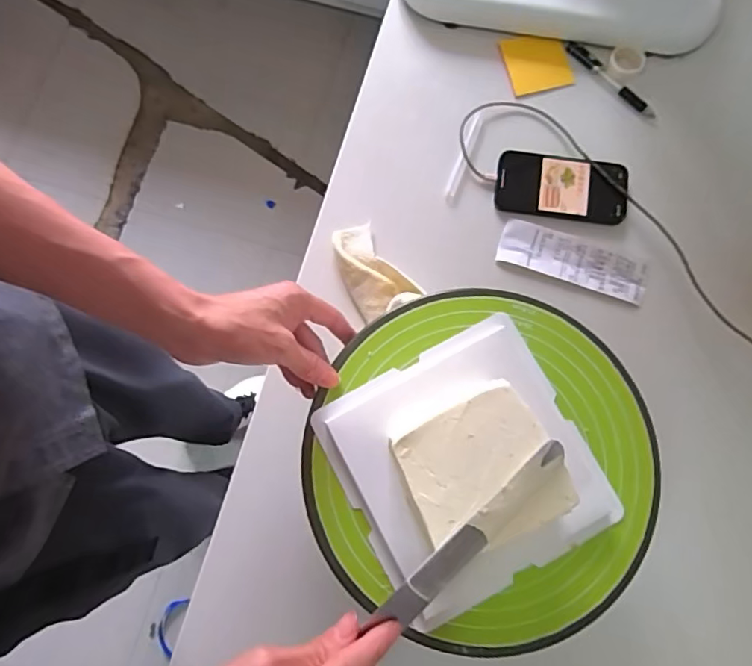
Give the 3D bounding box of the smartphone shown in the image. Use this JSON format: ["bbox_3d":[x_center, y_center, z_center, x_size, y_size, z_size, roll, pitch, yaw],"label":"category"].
[{"bbox_3d":[0.215,-0.168,0.617,0.146,0.008,0.074,9,80,2],"label":"smartphone"}]

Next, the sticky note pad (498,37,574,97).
[{"bbox_3d":[0.198,-0.330,0.655,0.074,0.009,0.076,-12,79,-2],"label":"sticky note pad"}]

